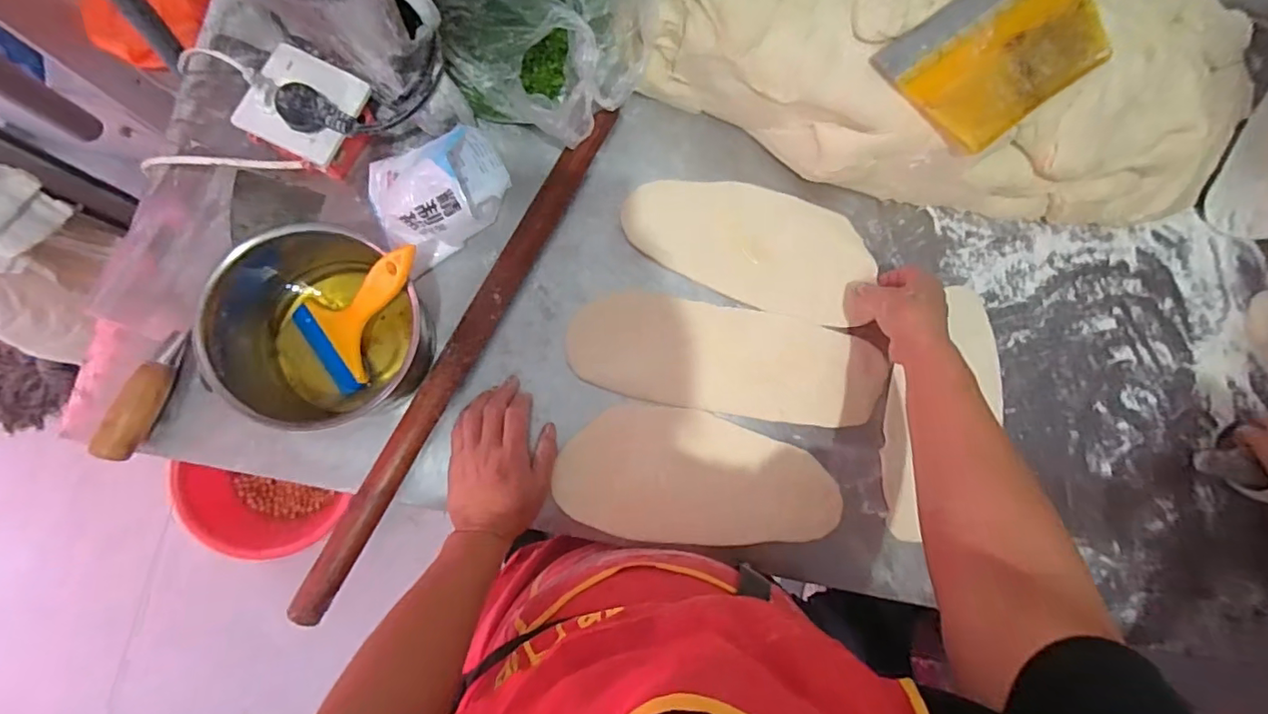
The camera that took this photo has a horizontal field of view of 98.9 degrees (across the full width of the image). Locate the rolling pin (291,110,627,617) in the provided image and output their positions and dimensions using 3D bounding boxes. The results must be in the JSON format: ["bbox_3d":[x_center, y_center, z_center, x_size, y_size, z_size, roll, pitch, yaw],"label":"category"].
[{"bbox_3d":[-0.157,-0.010,0.512,0.033,0.034,0.525,29,81,-3],"label":"rolling pin"}]

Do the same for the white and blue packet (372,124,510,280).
[{"bbox_3d":[-0.186,-0.161,0.504,0.129,0.082,0.109,-35,89,-9],"label":"white and blue packet"}]

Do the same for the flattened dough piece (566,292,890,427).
[{"bbox_3d":[0.102,0.003,0.556,0.330,0.010,0.105,9,83,-6],"label":"flattened dough piece"}]

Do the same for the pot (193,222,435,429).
[{"bbox_3d":[-0.267,-0.025,0.463,0.142,0.107,0.144,1,84,-7],"label":"pot"}]

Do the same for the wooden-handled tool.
[{"bbox_3d":[-0.420,0.031,0.467,0.025,0.032,0.114,21,82,-4],"label":"wooden-handled tool"}]

